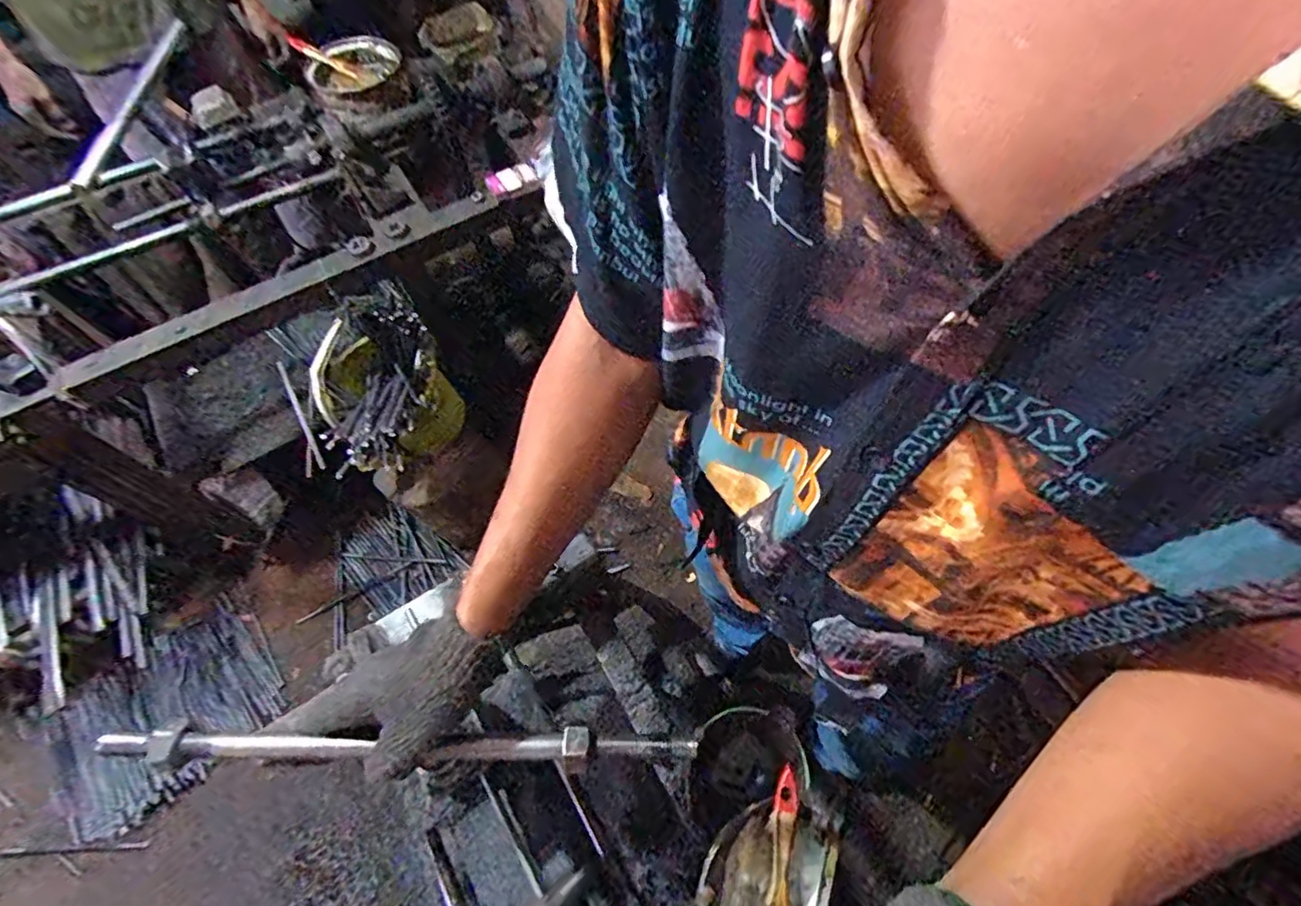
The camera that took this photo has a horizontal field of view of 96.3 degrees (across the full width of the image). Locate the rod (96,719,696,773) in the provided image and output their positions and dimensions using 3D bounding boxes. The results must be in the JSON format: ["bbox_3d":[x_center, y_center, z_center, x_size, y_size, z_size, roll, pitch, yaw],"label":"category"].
[{"bbox_3d":[-0.183,0.209,0.414,0.420,0.022,0.026,0,60,1],"label":"rod"}]

